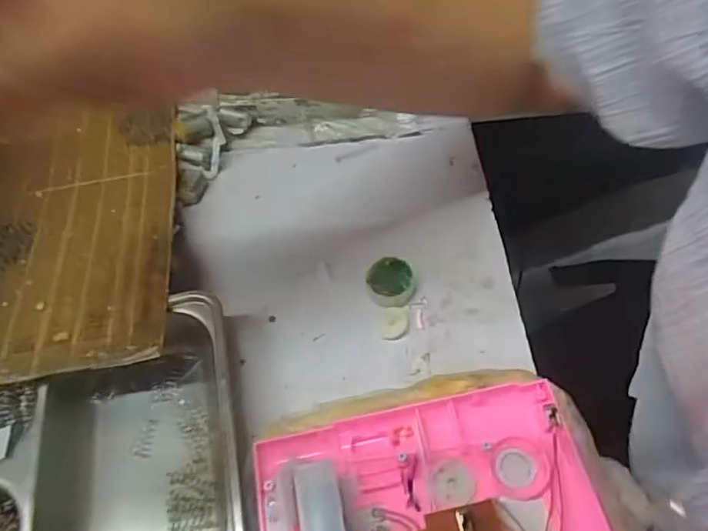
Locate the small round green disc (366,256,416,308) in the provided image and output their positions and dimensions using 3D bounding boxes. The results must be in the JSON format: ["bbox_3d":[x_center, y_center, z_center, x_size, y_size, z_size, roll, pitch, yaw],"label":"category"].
[{"bbox_3d":[0.025,0.012,0.372,0.032,0.017,0.034,-1,56,2],"label":"small round green disc"}]

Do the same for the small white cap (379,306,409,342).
[{"bbox_3d":[0.027,0.039,0.362,0.020,0.005,0.023,0,56,2],"label":"small white cap"}]

